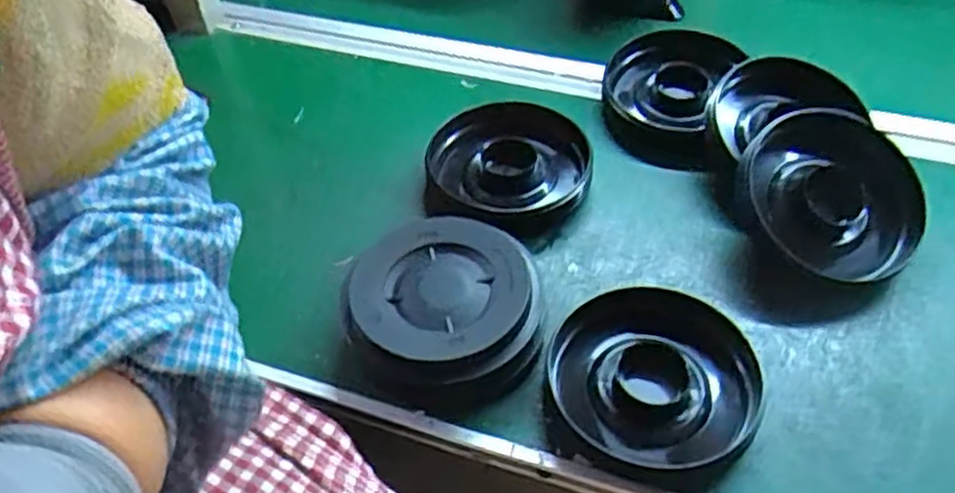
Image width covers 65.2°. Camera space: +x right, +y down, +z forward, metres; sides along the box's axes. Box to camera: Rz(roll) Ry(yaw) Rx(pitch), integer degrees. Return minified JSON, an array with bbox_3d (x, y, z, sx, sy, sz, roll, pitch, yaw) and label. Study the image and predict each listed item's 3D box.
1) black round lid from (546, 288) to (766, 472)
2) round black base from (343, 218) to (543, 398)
[{"bbox_3d":[0.103,0.075,0.440,0.116,0.029,0.101,9,49,11],"label":"black round lid"},{"bbox_3d":[-0.020,0.038,0.464,0.114,0.045,0.109,-1,48,1],"label":"round black base"}]

